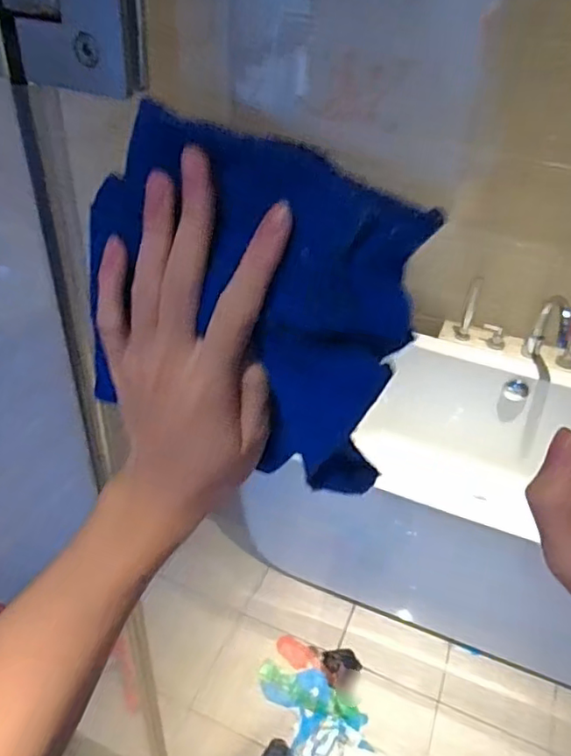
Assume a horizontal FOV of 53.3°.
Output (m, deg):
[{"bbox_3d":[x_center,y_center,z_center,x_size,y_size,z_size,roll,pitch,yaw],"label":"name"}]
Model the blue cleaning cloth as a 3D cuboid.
[{"bbox_3d":[-0.023,-0.031,0.245,0.151,0.135,0.014,22,30,16],"label":"blue cleaning cloth"}]

